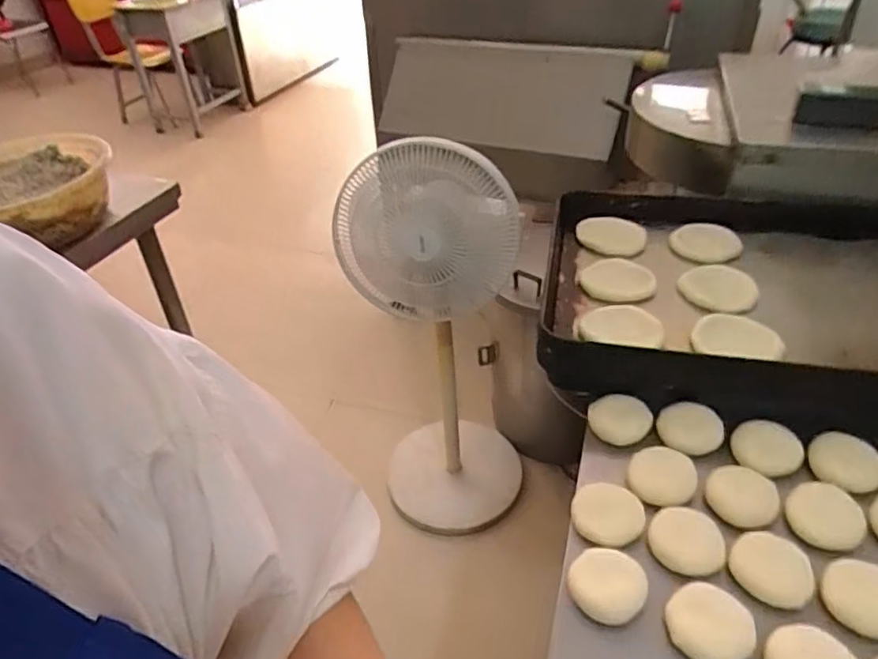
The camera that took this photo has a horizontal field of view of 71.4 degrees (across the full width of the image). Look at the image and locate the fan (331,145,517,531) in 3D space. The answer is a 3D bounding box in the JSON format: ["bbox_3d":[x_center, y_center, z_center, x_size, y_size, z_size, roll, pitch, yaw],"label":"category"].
[{"bbox_3d":[0.004,0.030,1.399,0.363,0.904,0.407,0,38,3],"label":"fan"}]

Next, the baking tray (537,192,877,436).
[{"bbox_3d":[0.455,-0.050,0.821,0.587,0.076,0.413,7,39,13],"label":"baking tray"}]

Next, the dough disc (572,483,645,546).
[{"bbox_3d":[0.167,0.184,0.614,0.068,0.020,0.064,-2,39,2],"label":"dough disc"}]

